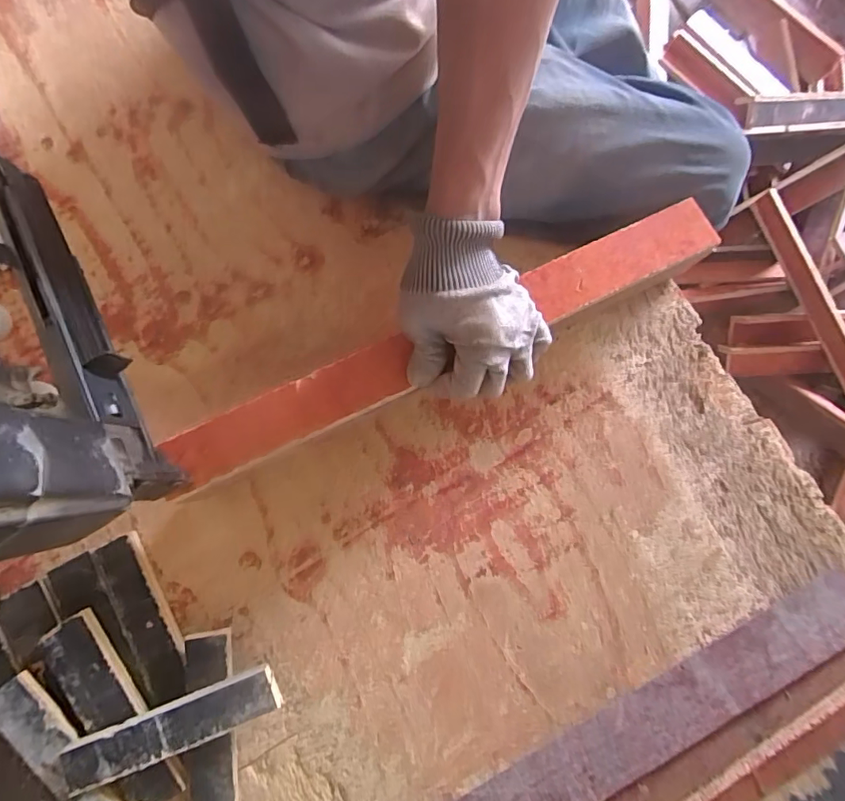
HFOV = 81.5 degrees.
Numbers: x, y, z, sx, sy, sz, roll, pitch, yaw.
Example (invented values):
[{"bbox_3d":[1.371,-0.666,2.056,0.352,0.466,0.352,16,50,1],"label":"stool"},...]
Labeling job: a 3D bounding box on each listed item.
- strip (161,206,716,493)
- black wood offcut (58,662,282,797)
[{"bbox_3d":[0.021,-0.050,0.409,0.485,0.012,0.050,-25,81,-5],"label":"strip"},{"bbox_3d":[-0.192,0.251,0.377,0.163,0.012,0.036,-20,81,-7],"label":"black wood offcut"}]

